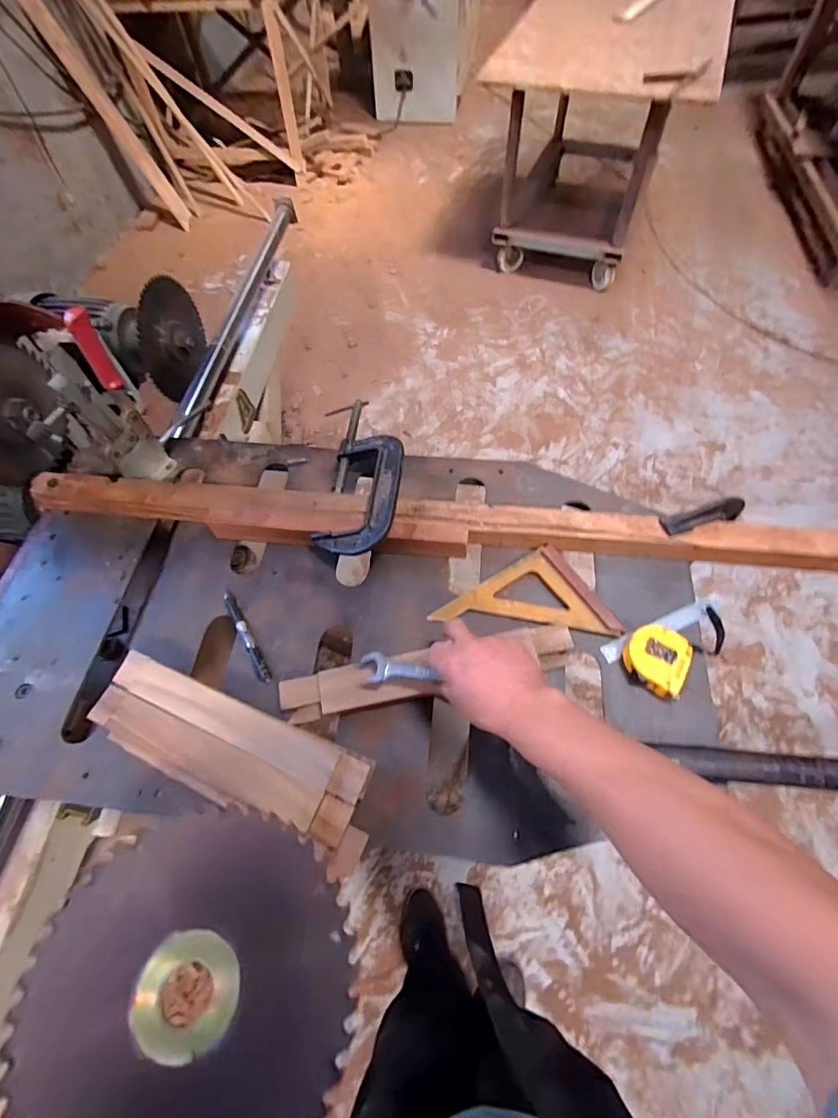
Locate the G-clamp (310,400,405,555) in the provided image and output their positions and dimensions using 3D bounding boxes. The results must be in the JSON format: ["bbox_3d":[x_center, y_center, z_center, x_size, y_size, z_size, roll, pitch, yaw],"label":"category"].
[{"bbox_3d":[-0.070,-0.121,0.674,0.112,0.036,0.269,-6,59,23],"label":"G-clamp"}]

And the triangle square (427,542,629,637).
[{"bbox_3d":[0.134,0.035,0.609,0.216,0.021,0.108,5,61,5],"label":"triangle square"}]

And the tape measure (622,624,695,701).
[{"bbox_3d":[0.272,0.113,0.554,0.066,0.030,0.073,29,65,17],"label":"tape measure"}]

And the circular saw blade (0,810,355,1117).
[{"bbox_3d":[-0.163,0.307,0.347,0.224,0.006,0.215,3,56,-4],"label":"circular saw blade"}]

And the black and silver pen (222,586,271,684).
[{"bbox_3d":[-0.213,0.095,0.596,0.015,0.011,0.134,-28,63,-14],"label":"black and silver pen"}]

